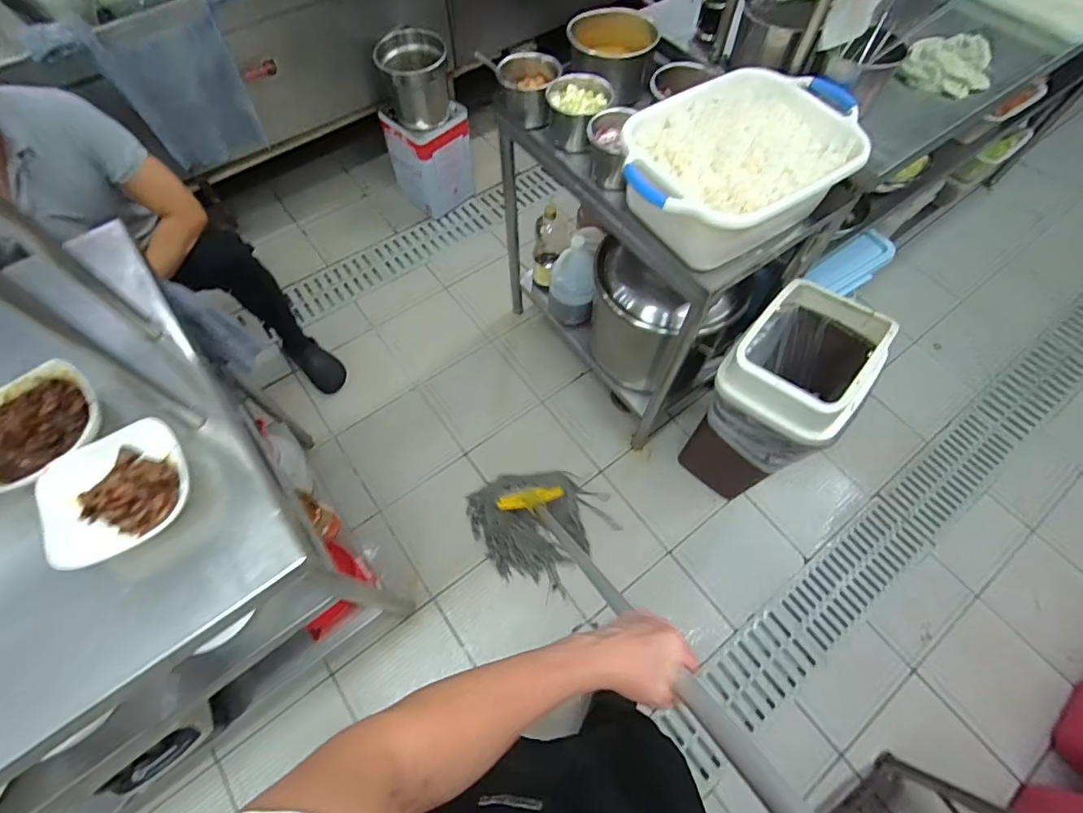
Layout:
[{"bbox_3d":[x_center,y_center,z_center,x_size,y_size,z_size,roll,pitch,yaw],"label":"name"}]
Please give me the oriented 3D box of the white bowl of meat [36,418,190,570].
[{"bbox_3d":[-0.510,0.101,0.591,0.151,0.064,0.143,-30,68,-15],"label":"white bowl of meat"}]

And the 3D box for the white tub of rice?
[{"bbox_3d":[0.347,-0.443,0.902,0.437,0.145,0.320,-29,68,-14],"label":"white tub of rice"}]

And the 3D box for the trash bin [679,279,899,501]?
[{"bbox_3d":[0.594,-0.018,1.252,0.263,0.578,0.341,40,70,17],"label":"trash bin"}]

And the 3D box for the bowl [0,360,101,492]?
[{"bbox_3d":[-0.646,0.027,0.605,0.153,0.045,0.151,0,64,0],"label":"bowl"}]

